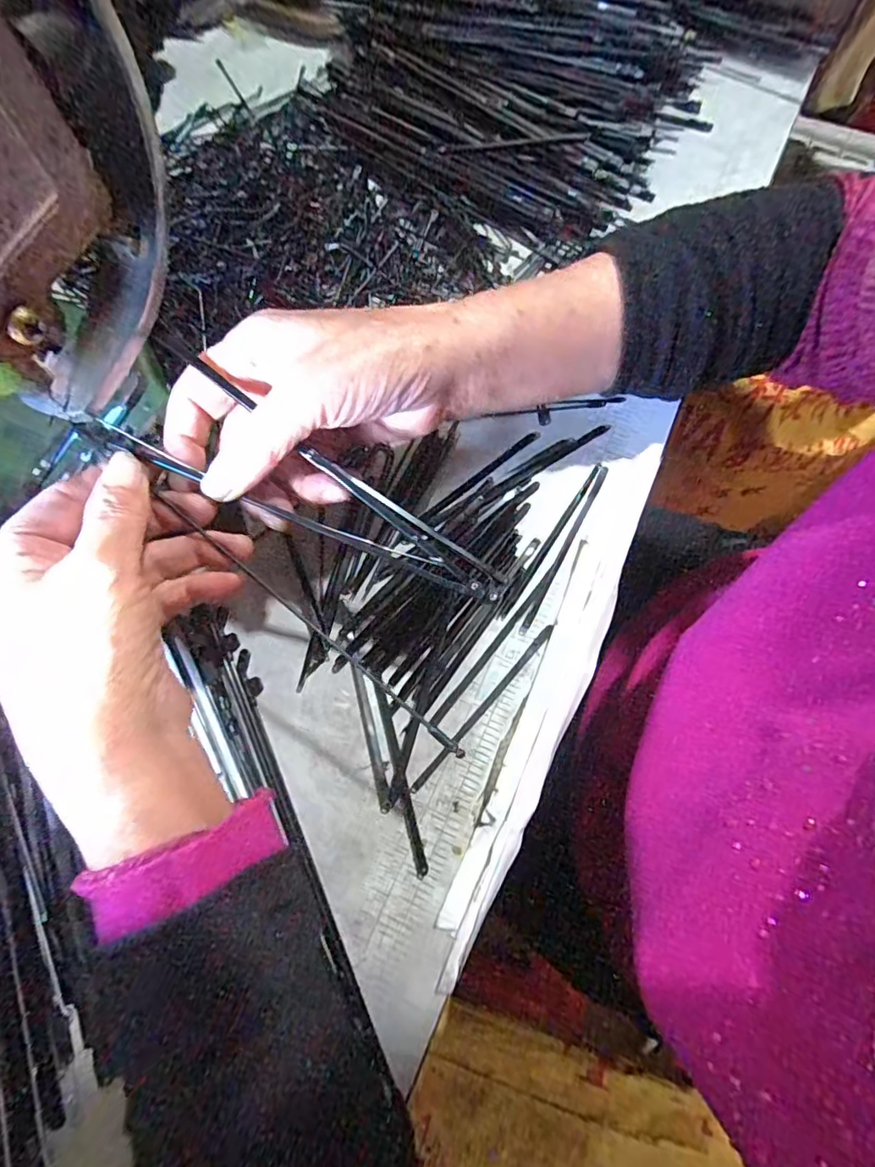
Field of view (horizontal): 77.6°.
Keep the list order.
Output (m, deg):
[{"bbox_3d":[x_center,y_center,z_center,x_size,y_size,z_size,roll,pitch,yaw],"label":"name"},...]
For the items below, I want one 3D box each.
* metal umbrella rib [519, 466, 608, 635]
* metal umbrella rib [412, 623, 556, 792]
[{"bbox_3d":[0.066,-0.019,0.280,0.005,0.004,0.101,27,78,7],"label":"metal umbrella rib"},{"bbox_3d":[0.022,0.057,0.257,0.004,0.004,0.100,40,80,9],"label":"metal umbrella rib"}]

